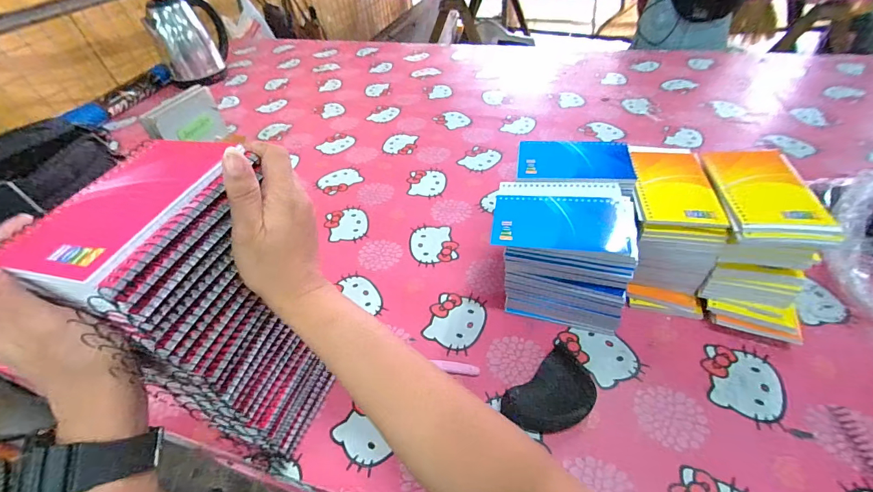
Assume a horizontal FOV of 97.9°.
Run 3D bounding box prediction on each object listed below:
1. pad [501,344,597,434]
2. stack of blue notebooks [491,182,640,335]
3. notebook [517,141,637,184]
[{"bbox_3d":[0.126,0.158,0.405,0.102,0.023,0.066,-30,50,-23],"label":"pad"},{"bbox_3d":[0.145,0.015,0.458,0.151,0.145,0.105,6,46,10],"label":"stack of blue notebooks"},{"bbox_3d":[0.167,-0.103,0.463,0.129,0.010,0.079,5,46,10],"label":"notebook"}]

